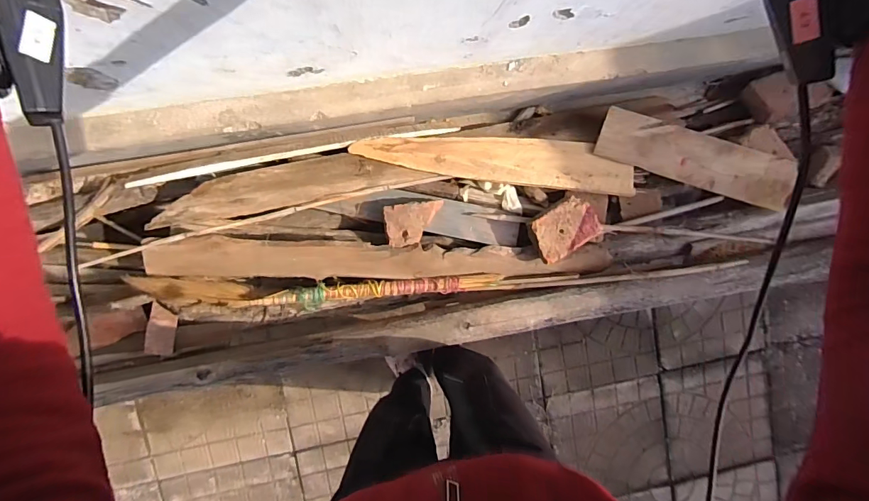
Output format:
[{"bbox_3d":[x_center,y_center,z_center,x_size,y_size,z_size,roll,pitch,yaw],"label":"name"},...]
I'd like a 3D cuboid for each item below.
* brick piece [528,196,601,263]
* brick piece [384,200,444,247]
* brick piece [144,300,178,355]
[{"bbox_3d":[0.311,-0.052,1.068,0.160,0.055,0.112,-34,98,-3],"label":"brick piece"},{"bbox_3d":[-0.044,-0.066,1.060,0.147,0.046,0.101,-9,96,-6],"label":"brick piece"},{"bbox_3d":[-0.599,0.173,0.964,0.059,0.027,0.142,16,117,-8],"label":"brick piece"}]

